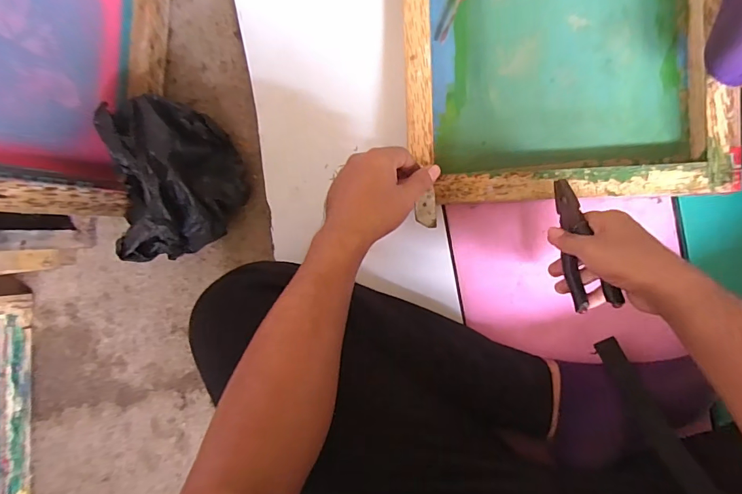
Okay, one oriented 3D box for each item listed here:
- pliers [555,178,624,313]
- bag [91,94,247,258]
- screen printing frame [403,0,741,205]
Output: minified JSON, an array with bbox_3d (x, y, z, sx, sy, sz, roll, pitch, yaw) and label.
[{"bbox_3d":[0.228,-0.005,0.469,0.035,0.040,0.147,-12,74,10],"label":"pliers"},{"bbox_3d":[-0.251,-0.090,0.559,0.130,0.127,0.198,-9,91,10],"label":"bag"},{"bbox_3d":[0.223,-0.288,0.518,0.356,0.043,0.451,-2,92,10],"label":"screen printing frame"}]

